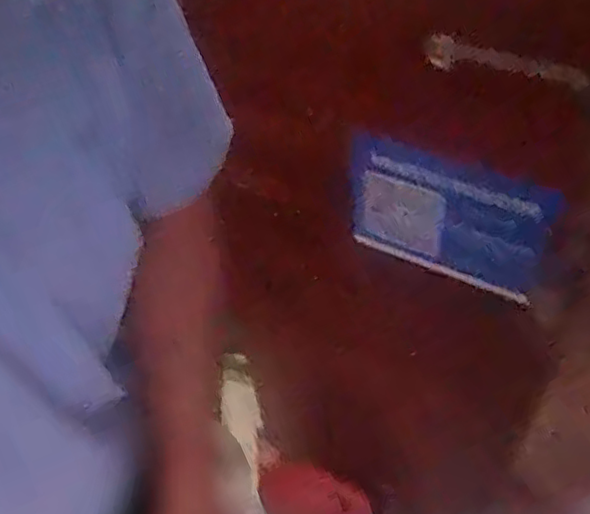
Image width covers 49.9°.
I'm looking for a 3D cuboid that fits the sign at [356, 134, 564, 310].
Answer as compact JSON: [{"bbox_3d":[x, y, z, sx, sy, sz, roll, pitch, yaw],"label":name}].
[{"bbox_3d":[0.149,-0.033,0.632,0.194,0.158,0.011,21,54,23],"label":"sign"}]

